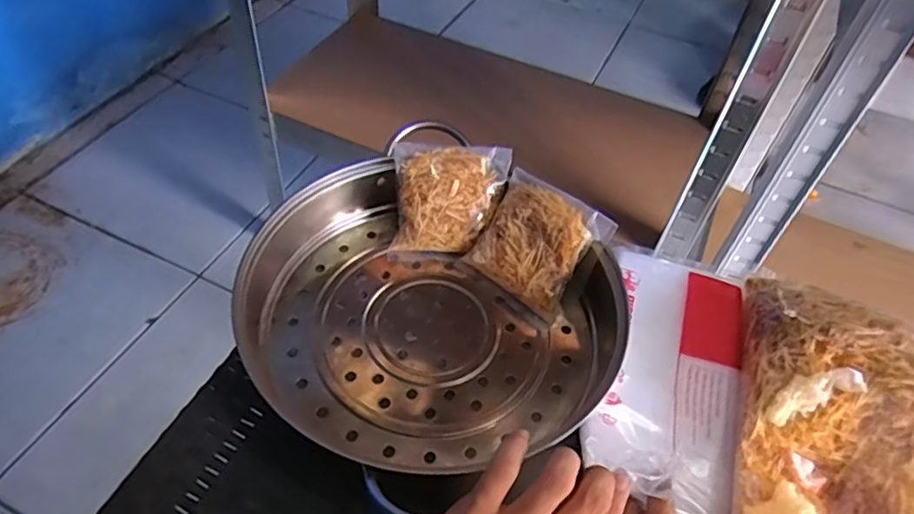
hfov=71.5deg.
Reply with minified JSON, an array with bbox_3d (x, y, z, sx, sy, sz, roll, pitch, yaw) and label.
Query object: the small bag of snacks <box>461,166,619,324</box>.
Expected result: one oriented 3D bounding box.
[{"bbox_3d":[0.061,-0.012,0.498,0.090,0.020,0.089,37,97,20],"label":"small bag of snacks"}]

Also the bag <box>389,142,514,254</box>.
[{"bbox_3d":[-0.006,-0.047,0.527,0.089,0.036,0.087,4,88,-2],"label":"bag"}]

